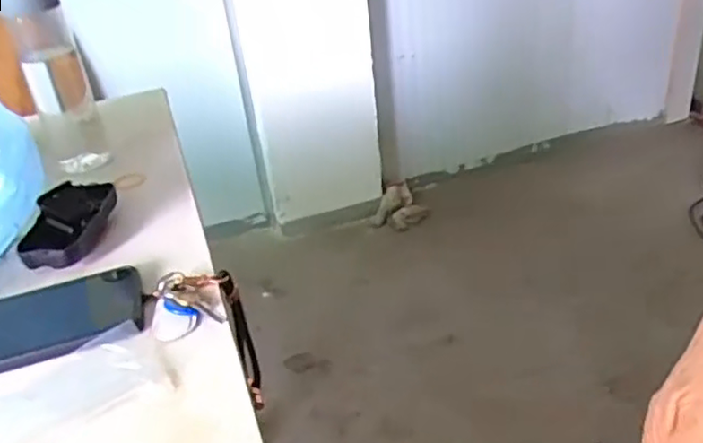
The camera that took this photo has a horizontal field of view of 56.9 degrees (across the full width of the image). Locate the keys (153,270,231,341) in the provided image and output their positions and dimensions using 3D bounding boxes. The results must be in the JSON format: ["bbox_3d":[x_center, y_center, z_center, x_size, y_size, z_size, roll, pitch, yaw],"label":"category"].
[{"bbox_3d":[-0.115,0.057,0.466,0.053,0.014,0.061,-12,32,-9],"label":"keys"}]

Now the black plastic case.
[{"bbox_3d":[-0.244,0.000,0.555,0.054,0.036,0.108,-4,31,4],"label":"black plastic case"}]

